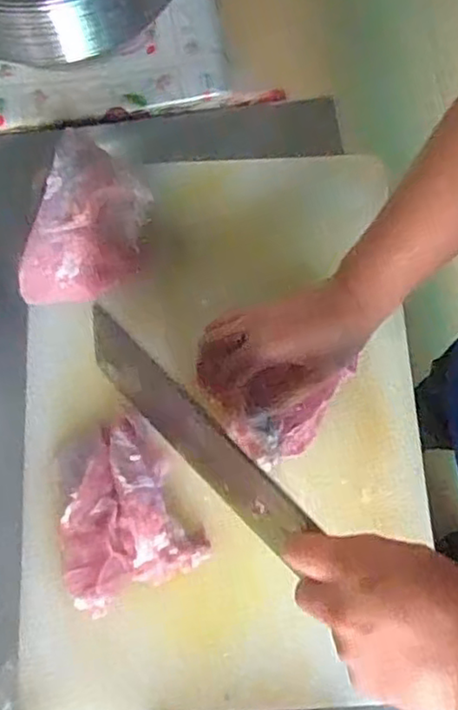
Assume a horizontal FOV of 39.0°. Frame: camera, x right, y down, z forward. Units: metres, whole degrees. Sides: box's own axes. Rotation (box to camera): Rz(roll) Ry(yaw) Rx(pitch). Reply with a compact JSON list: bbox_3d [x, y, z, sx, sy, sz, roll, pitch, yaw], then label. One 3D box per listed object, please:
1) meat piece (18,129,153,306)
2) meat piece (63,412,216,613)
[{"bbox_3d":[-0.112,-0.107,0.530,0.083,0.058,0.142,14,75,3],"label":"meat piece"},{"bbox_3d":[-0.086,0.116,0.481,0.100,0.039,0.124,-25,76,-7],"label":"meat piece"}]

